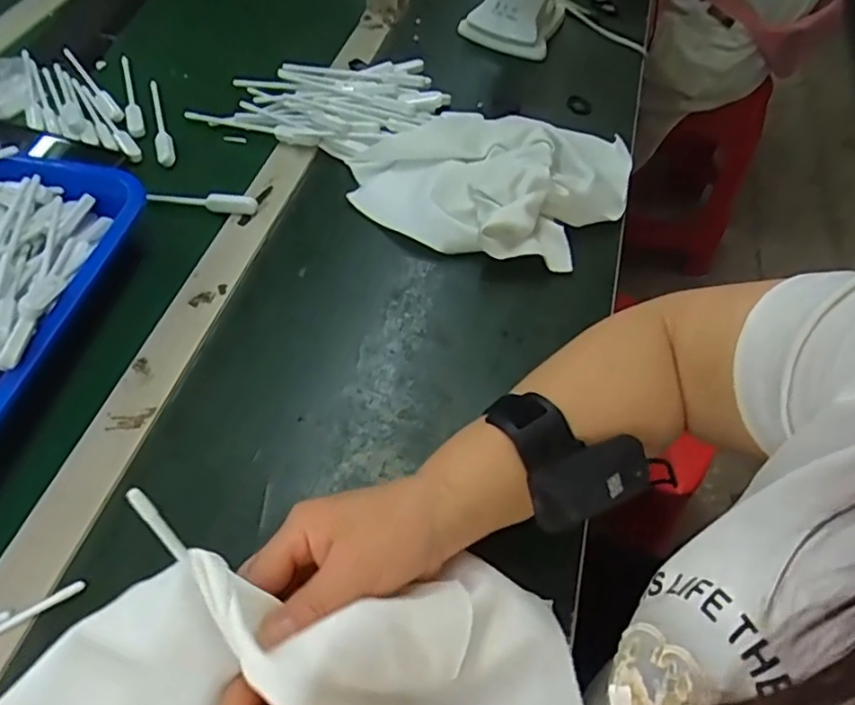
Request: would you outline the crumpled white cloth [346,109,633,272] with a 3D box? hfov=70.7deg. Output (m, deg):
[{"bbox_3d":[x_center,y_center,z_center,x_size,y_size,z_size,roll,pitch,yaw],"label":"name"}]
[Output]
[{"bbox_3d":[0.058,-0.165,0.549,0.239,0.044,0.198,16,55,8],"label":"crumpled white cloth"}]

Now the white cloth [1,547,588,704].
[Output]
[{"bbox_3d":[-0.063,0.164,0.278,0.286,0.098,0.126,-8,55,-8],"label":"white cloth"}]

